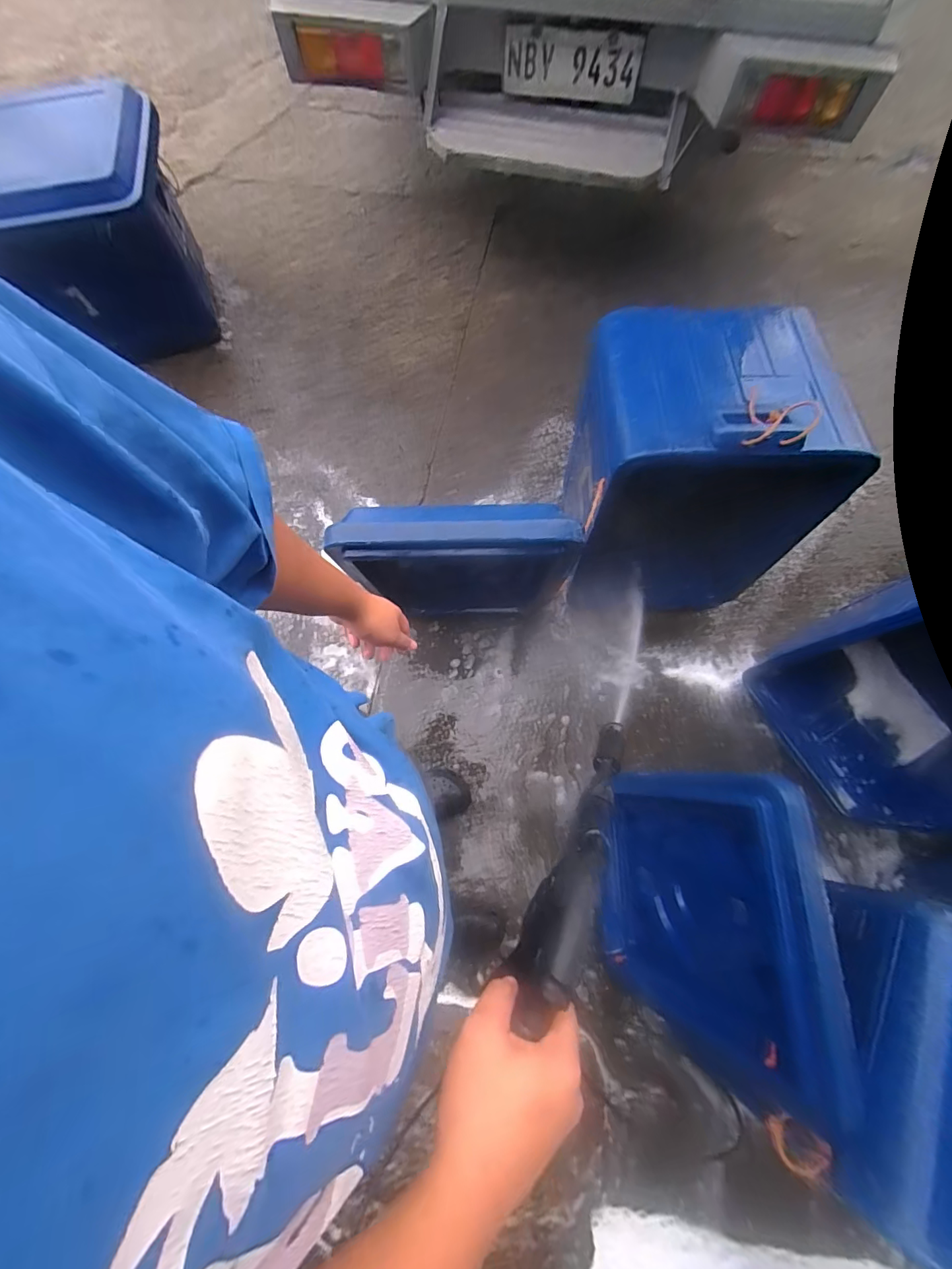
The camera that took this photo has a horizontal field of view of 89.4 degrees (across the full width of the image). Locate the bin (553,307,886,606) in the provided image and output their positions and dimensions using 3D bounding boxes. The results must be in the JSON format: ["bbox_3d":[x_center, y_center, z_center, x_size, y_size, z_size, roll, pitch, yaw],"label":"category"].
[{"bbox_3d":[0.482,-0.368,1.148,0.496,0.641,0.459,-2,74,0],"label":"bin"}]

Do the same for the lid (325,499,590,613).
[{"bbox_3d":[-0.026,-0.127,1.135,0.470,0.628,0.111,-1,77,-1],"label":"lid"}]

